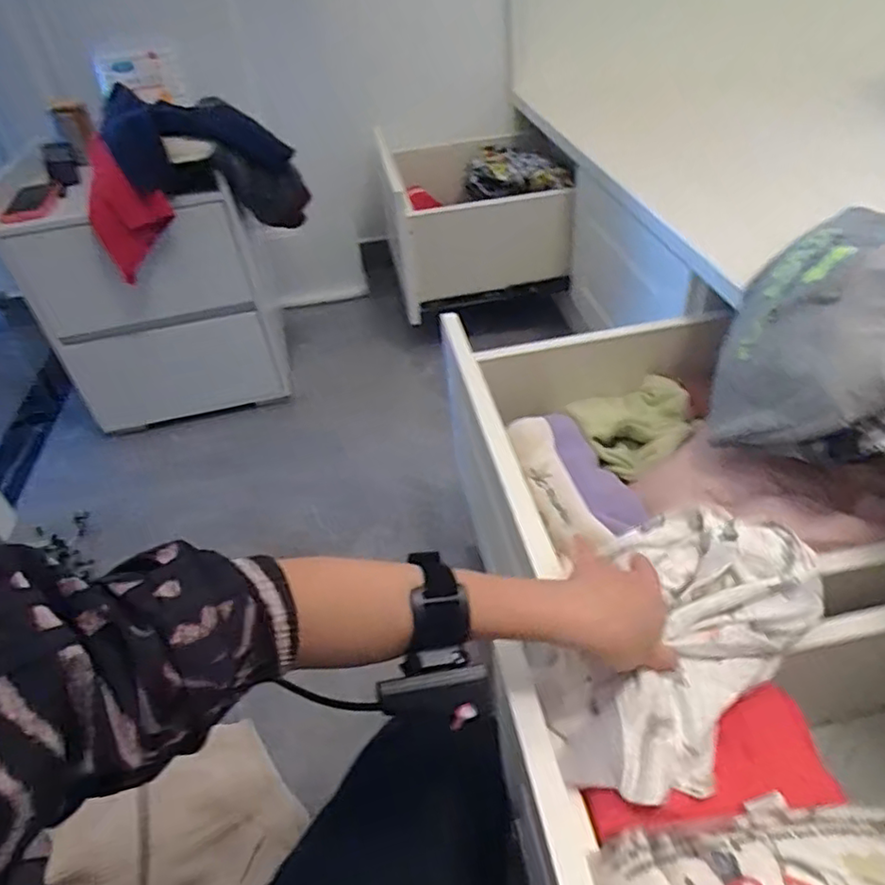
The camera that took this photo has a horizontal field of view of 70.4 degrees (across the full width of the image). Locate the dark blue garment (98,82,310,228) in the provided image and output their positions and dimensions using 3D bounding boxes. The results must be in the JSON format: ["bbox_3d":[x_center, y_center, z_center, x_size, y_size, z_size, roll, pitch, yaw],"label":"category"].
[{"bbox_3d":[-0.448,-0.495,1.136,0.336,0.220,0.204,9,45,16],"label":"dark blue garment"}]

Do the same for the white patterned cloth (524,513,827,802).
[{"bbox_3d":[0.175,0.144,0.496,0.160,0.082,0.242,32,54,34],"label":"white patterned cloth"}]

